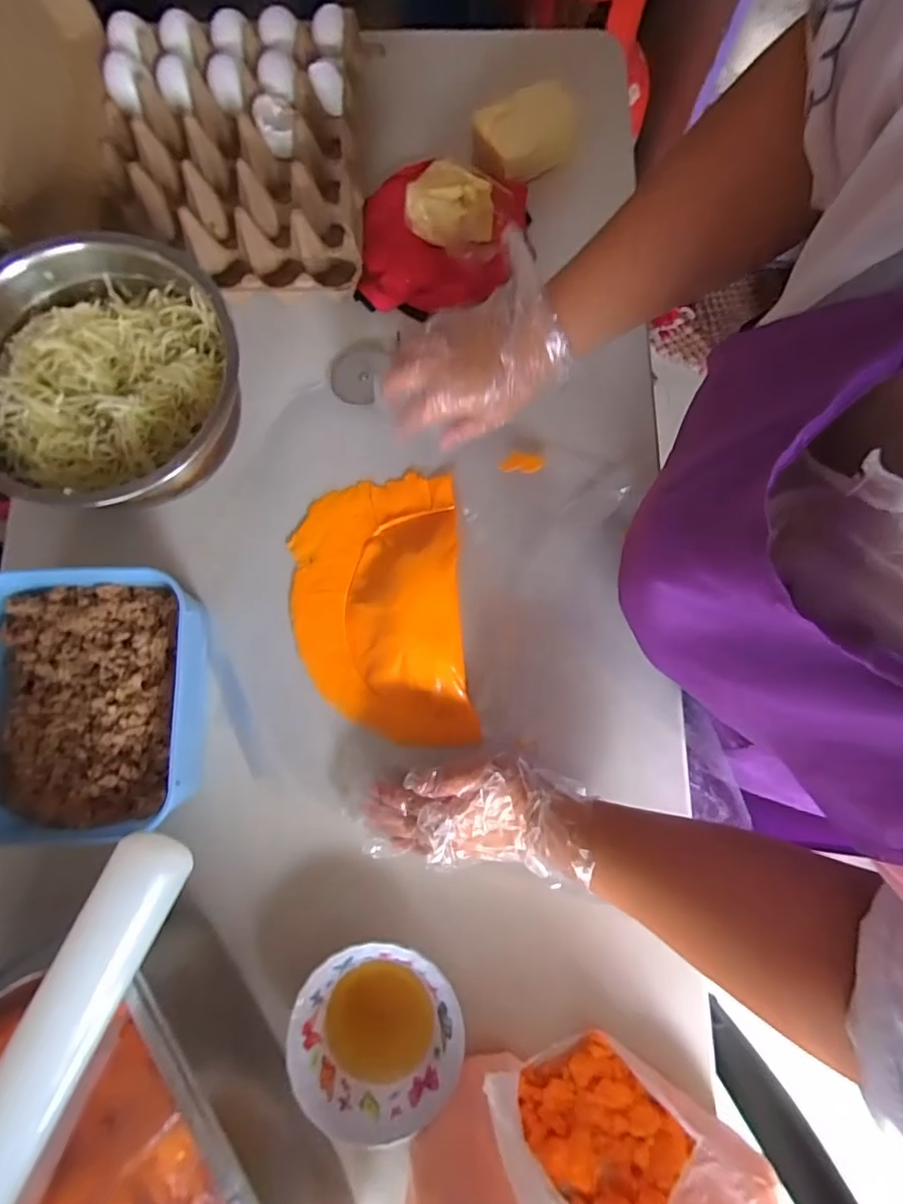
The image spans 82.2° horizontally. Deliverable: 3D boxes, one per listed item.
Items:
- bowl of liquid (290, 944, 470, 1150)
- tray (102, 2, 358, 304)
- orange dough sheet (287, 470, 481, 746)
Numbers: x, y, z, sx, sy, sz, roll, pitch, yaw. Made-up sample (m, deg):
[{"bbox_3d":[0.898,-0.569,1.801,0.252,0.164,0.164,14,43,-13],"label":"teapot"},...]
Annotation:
[{"bbox_3d":[-0.053,0.313,0.381,0.119,0.040,0.114,0,80,0],"label":"bowl of liquid"},{"bbox_3d":[-0.206,-0.411,0.489,0.237,0.063,0.269,-3,80,-1],"label":"tray"},{"bbox_3d":[-0.063,0.005,0.445,0.145,0.034,0.232,-5,80,-1],"label":"orange dough sheet"}]

